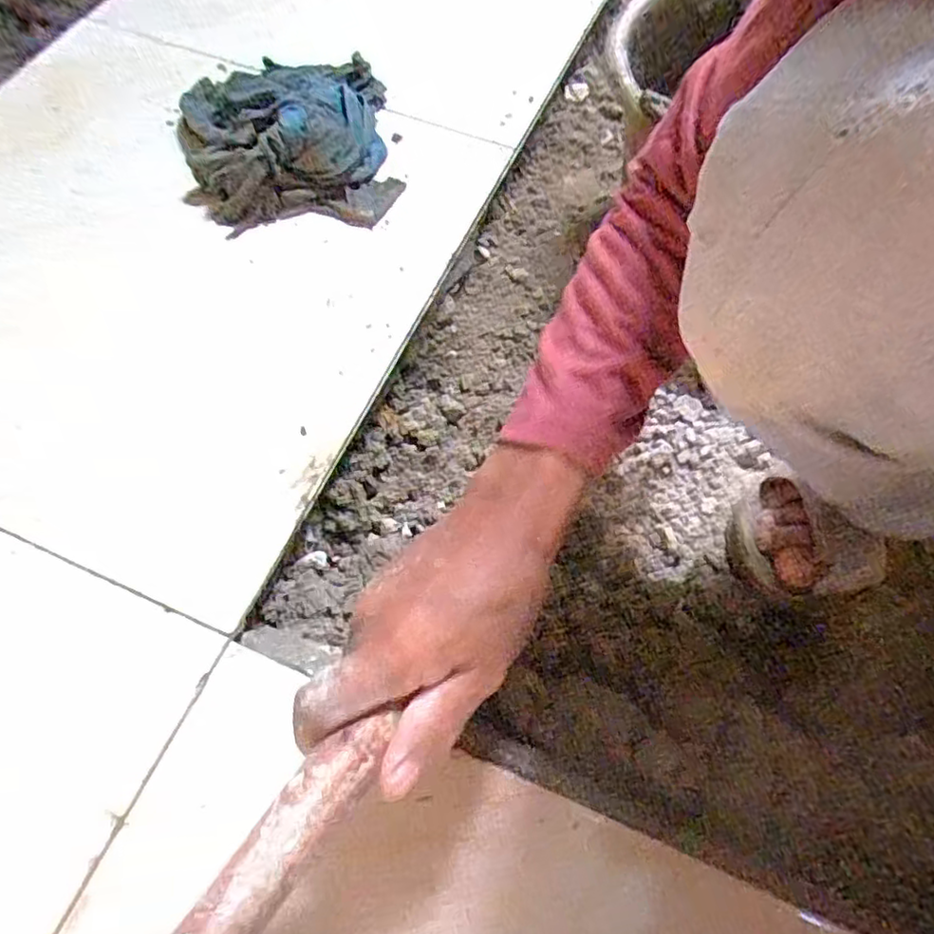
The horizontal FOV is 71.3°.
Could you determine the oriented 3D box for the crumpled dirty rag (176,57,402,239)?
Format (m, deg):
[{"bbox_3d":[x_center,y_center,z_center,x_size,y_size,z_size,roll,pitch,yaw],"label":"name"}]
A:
[{"bbox_3d":[-0.164,-0.304,0.579,0.183,0.049,0.205,-9,64,-6],"label":"crumpled dirty rag"}]

